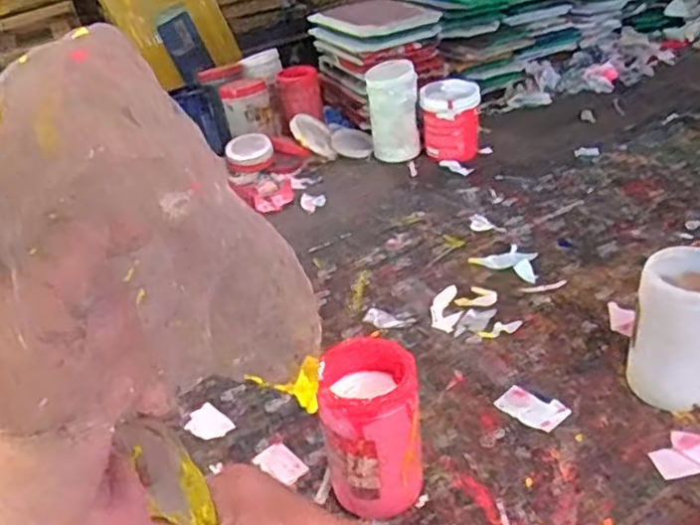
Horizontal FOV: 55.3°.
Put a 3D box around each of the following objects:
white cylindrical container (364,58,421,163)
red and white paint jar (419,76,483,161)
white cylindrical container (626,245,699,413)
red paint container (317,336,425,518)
[{"bbox_3d":[0.086,-0.298,1.320,0.094,0.187,0.088,-5,35,3],"label":"white cylindrical container"},{"bbox_3d":[0.199,-0.282,1.326,0.113,0.119,0.122,-5,35,3],"label":"red and white paint jar"},{"bbox_3d":[0.364,0.079,0.745,0.099,0.178,0.094,-5,35,3],"label":"white cylindrical container"},{"bbox_3d":[0.023,0.171,0.664,0.092,0.175,0.091,-7,34,0],"label":"red paint container"}]

